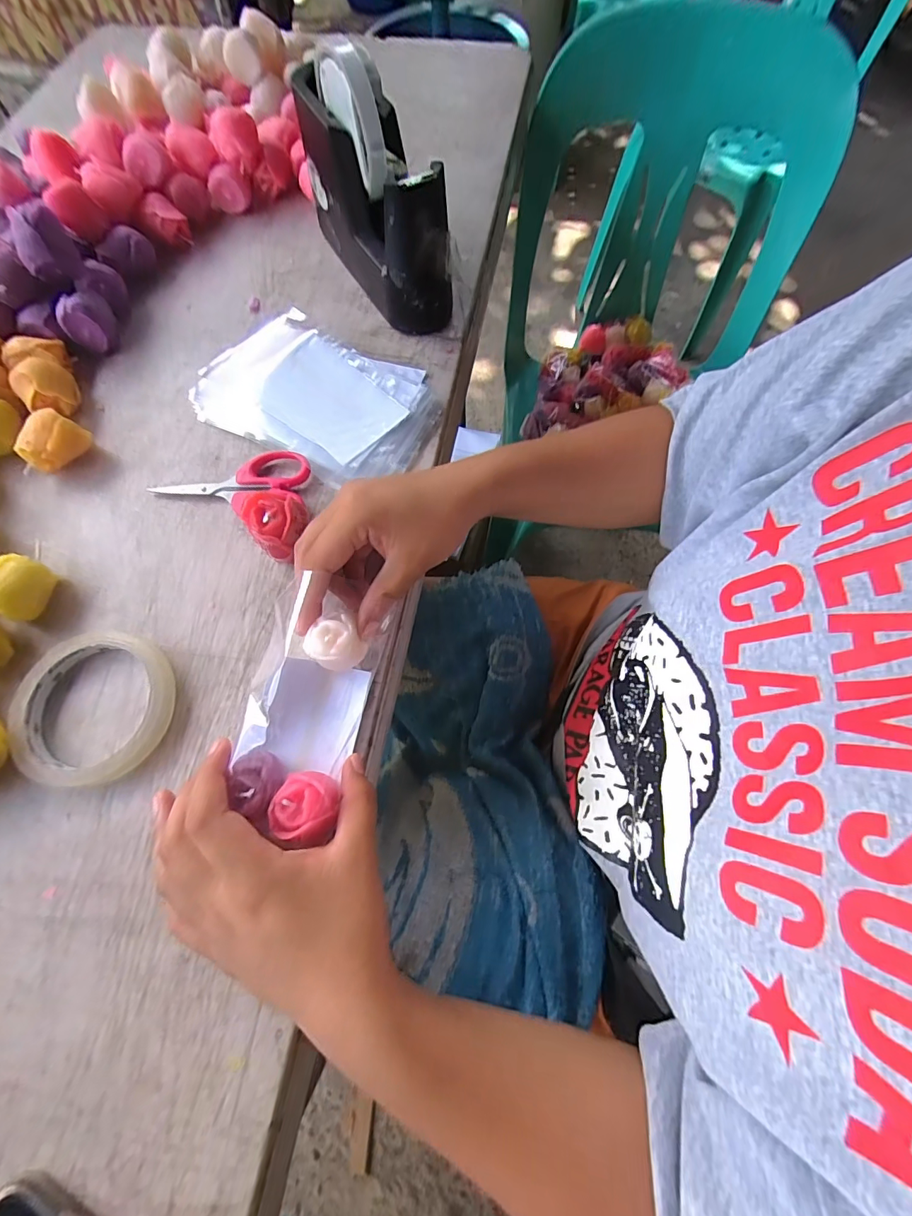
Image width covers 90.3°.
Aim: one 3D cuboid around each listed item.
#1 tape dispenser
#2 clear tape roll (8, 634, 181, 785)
[{"bbox_3d":[-0.066,-0.326,0.356,0.057,0.130,0.169,-31,73,-10],"label":"tape dispenser"},{"bbox_3d":[-0.226,0.061,0.280,0.093,0.014,0.089,0,71,0],"label":"clear tape roll"}]

